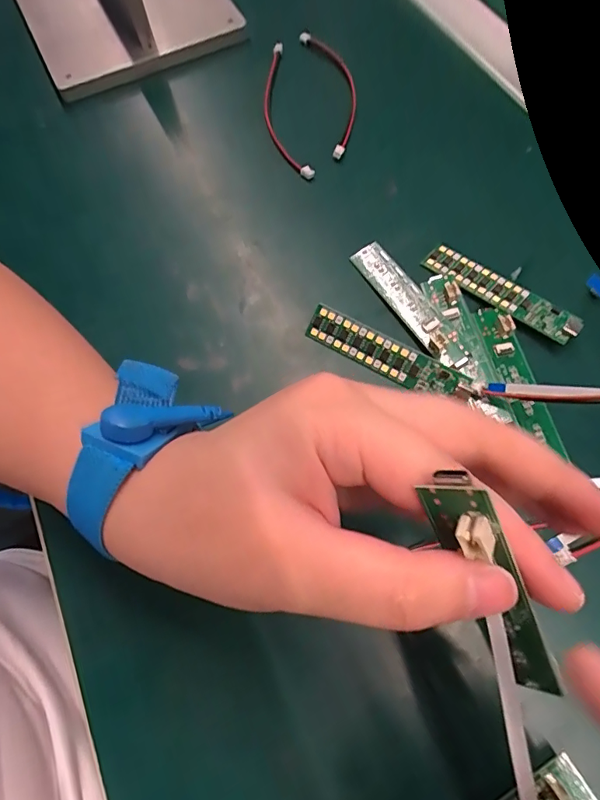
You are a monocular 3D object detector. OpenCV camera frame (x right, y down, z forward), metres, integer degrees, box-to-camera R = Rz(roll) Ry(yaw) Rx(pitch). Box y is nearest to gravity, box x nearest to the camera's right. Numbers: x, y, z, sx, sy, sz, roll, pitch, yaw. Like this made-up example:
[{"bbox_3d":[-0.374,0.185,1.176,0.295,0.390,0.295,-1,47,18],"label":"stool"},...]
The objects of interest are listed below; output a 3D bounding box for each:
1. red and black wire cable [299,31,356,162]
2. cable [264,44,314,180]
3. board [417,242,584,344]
[{"bbox_3d":[0.024,-0.206,0.312,0.028,0.007,0.123,-10,66,-2],"label":"red and black wire cable"},{"bbox_3d":[-0.013,-0.193,0.307,0.022,0.005,0.130,-10,66,-2],"label":"cable"},{"bbox_3d":[0.102,-0.056,0.239,0.082,0.006,0.019,38,73,17],"label":"board"}]

